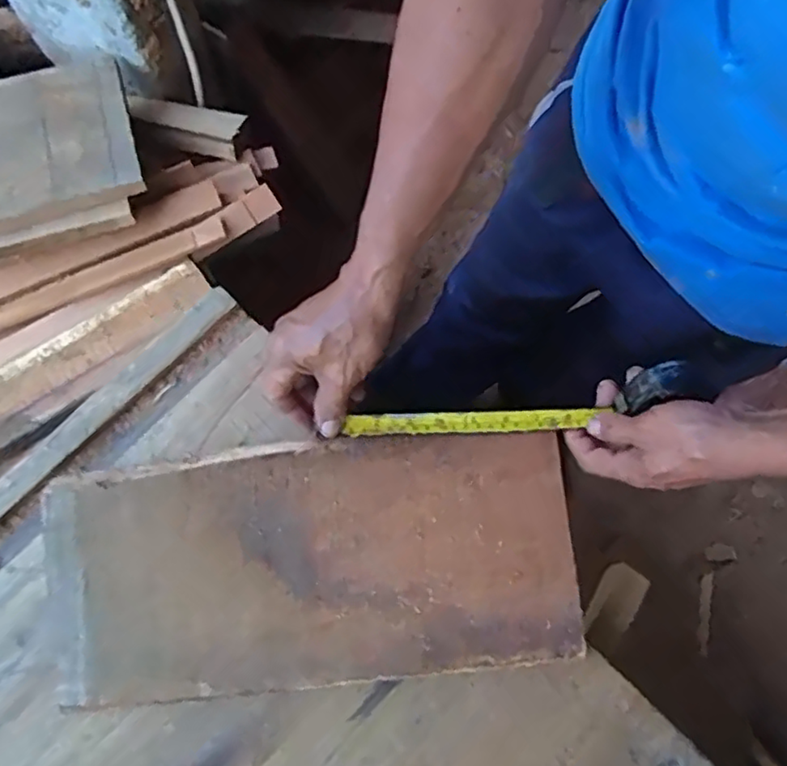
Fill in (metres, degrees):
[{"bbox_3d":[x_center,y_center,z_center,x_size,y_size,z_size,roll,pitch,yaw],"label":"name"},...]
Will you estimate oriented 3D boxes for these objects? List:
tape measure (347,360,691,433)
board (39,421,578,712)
[{"bbox_3d":[0.092,0.022,0.483,0.251,0.041,0.031,-9,77,6],"label":"tape measure"},{"bbox_3d":[-0.056,0.131,0.464,0.376,0.014,0.174,-4,77,-3],"label":"board"}]

